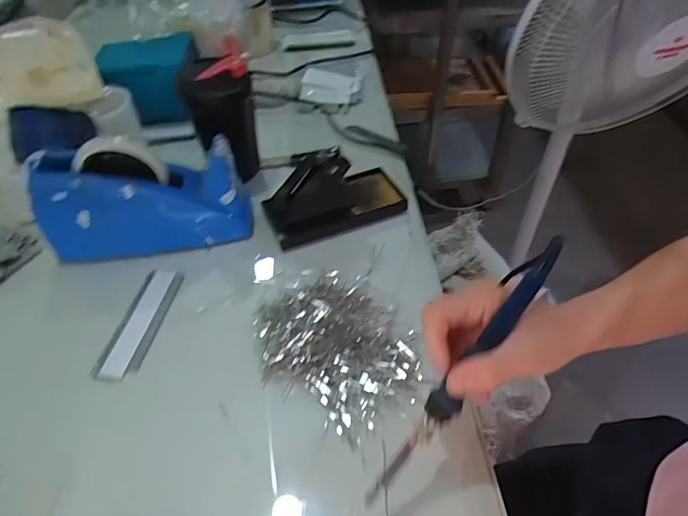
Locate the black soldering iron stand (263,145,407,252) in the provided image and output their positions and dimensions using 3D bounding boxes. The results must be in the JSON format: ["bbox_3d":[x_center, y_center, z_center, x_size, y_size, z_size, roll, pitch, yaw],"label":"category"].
[{"bbox_3d":[-0.010,-0.080,0.529,0.159,0.073,0.077,-22,50,-18],"label":"black soldering iron stand"}]

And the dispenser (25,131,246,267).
[{"bbox_3d":[-0.211,-0.068,0.500,0.209,0.112,0.072,-7,46,-5],"label":"dispenser"}]

